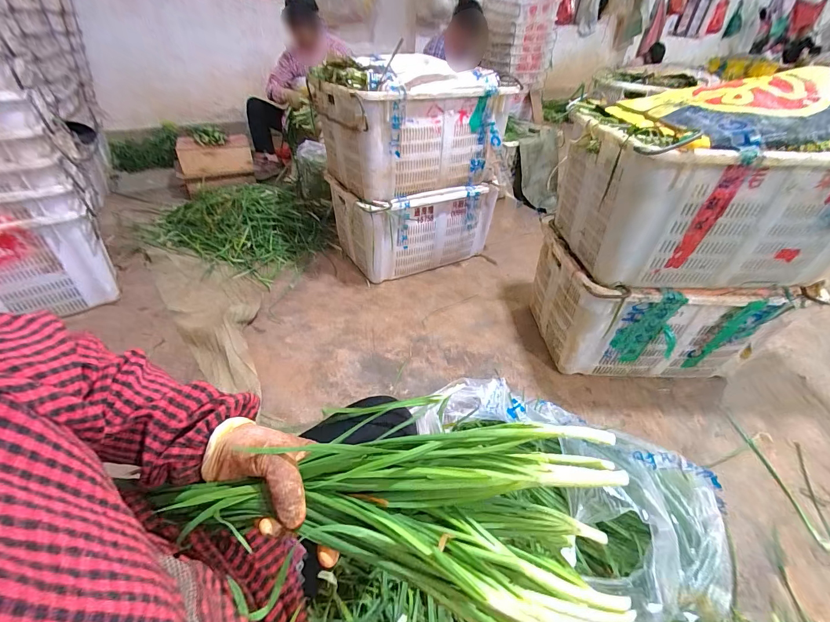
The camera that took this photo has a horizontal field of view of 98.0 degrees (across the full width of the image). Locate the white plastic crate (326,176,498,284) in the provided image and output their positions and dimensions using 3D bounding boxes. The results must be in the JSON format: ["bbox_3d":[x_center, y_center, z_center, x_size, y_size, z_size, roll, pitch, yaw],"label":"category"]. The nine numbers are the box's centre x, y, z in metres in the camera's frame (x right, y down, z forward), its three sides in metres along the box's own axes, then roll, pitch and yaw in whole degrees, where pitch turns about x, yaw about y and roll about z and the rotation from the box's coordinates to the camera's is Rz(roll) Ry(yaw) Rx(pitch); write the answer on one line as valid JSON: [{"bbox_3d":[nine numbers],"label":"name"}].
[{"bbox_3d":[-0.002,-0.382,1.578,0.609,0.372,0.340,-20,45,-28],"label":"white plastic crate"}]

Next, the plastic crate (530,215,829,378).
[{"bbox_3d":[0.736,-0.019,1.197,0.612,0.389,0.421,2,38,-4],"label":"plastic crate"}]

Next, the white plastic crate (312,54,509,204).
[{"bbox_3d":[-0.006,-0.663,1.303,0.578,0.386,0.332,-20,45,-28],"label":"white plastic crate"}]

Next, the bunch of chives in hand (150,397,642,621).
[{"bbox_3d":[-0.028,0.169,0.296,0.352,0.104,0.142,1,38,10],"label":"bunch of chives in hand"}]

